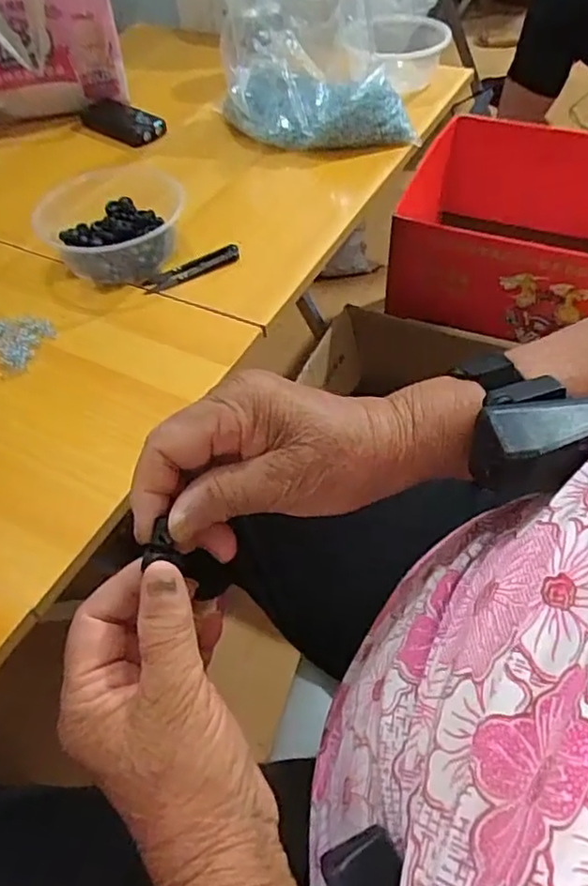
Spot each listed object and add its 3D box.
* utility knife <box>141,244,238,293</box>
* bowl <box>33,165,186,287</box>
[{"bbox_3d":[-0.099,-0.170,0.601,0.097,0.012,0.020,-27,54,-16],"label":"utility knife"},{"bbox_3d":[-0.174,-0.217,0.608,0.137,0.059,0.123,-1,51,5],"label":"bowl"}]

